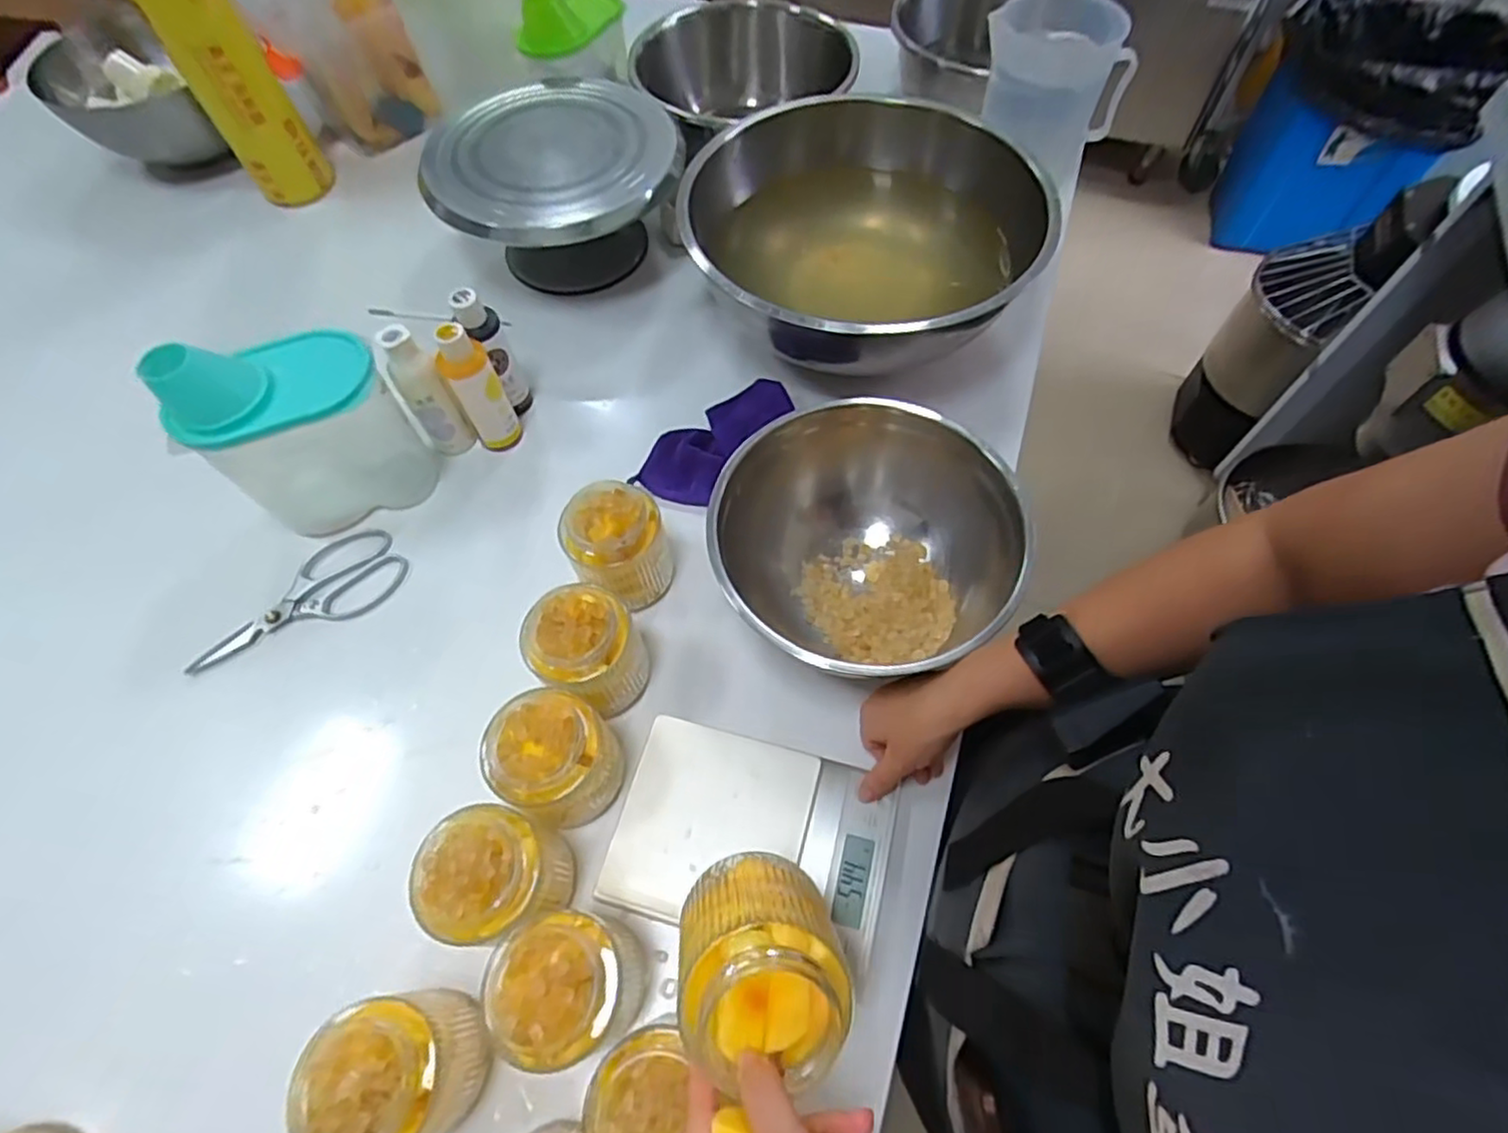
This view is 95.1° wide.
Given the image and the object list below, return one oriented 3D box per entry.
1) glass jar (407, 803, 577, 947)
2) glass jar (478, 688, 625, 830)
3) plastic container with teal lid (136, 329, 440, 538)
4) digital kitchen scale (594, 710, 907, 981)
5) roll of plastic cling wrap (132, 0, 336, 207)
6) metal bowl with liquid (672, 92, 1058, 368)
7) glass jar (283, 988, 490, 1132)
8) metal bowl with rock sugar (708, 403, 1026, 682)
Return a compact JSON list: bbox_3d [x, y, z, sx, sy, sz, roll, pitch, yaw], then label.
[{"bbox_3d":[-0.177,0.216,0.481,0.080,0.101,0.081,-1,61,1],"label":"glass jar"},{"bbox_3d":[-0.150,0.143,0.518,0.086,0.086,0.081,-1,61,1],"label":"glass jar"},{"bbox_3d":[-0.407,-0.124,0.640,0.158,0.202,0.093,-24,63,-11],"label":"plastic container with teal lid"},{"bbox_3d":[0.001,0.205,0.530,0.201,0.032,0.143,11,62,7],"label":"digital kitchen scale"},{"bbox_3d":[-0.647,-0.624,0.820,0.089,0.366,0.091,-1,61,1],"label":"roll of plastic cling wrap"},{"bbox_3d":[0.108,-0.346,0.751,0.342,0.134,0.371,-1,61,1],"label":"metal bowl with liquid"},{"bbox_3d":[-0.218,0.314,0.432,0.089,0.109,0.084,-1,61,1],"label":"glass jar"},{"bbox_3d":[0.093,-0.010,0.602,0.236,0.119,0.238,-1,61,1],"label":"metal bowl with rock sugar"}]

